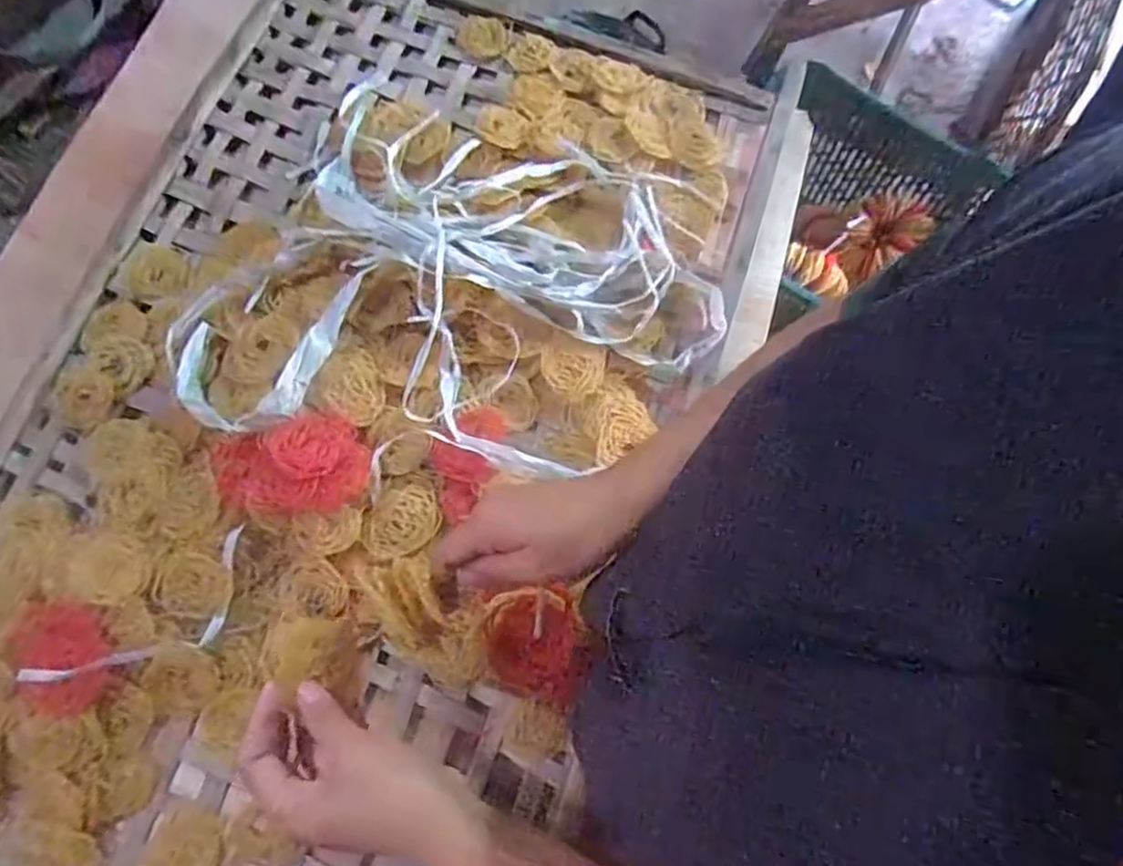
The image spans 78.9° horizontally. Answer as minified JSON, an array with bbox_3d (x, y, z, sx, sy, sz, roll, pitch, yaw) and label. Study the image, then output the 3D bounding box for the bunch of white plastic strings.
[{"bbox_3d":[-0.091,-0.157,0.649,0.463,0.061,0.375,11,72,1],"label":"bunch of white plastic strings"}]

